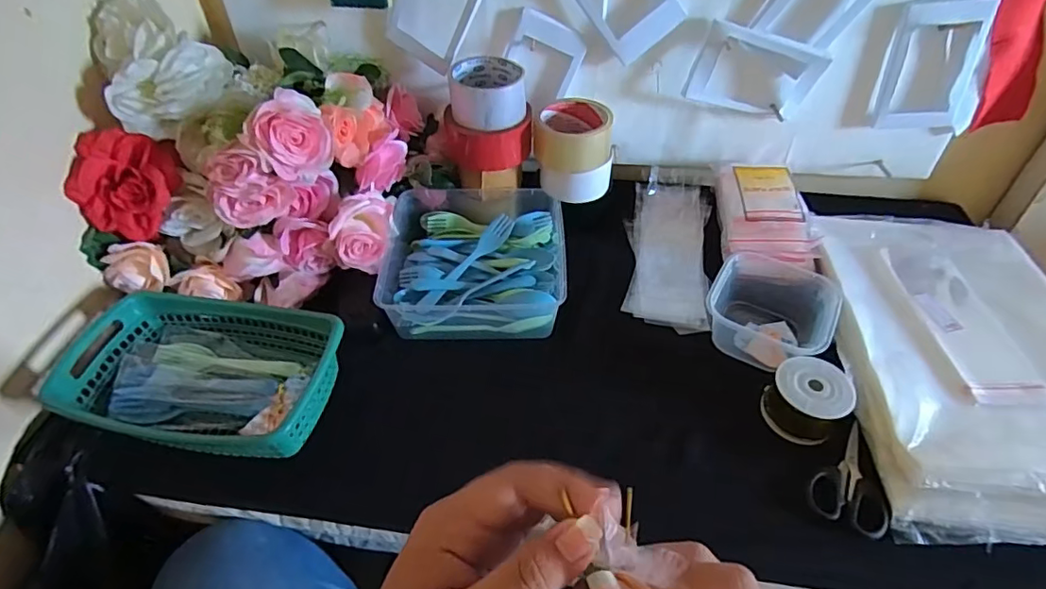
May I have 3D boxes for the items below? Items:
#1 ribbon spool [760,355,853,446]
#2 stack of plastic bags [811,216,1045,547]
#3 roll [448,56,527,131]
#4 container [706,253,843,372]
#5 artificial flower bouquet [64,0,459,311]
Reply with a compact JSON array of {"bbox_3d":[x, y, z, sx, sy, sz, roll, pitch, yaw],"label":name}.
[{"bbox_3d":[0.265,0.099,0.507,0.068,0.051,0.065,0,45,0],"label":"ribbon spool"},{"bbox_3d":[0.448,0.053,0.549,0.242,0.044,0.382,5,46,6],"label":"stack of plastic bags"},{"bbox_3d":[-0.041,-0.234,0.631,0.086,0.050,0.084,-3,45,-3],"label":"roll"},{"bbox_3d":[0.265,0.016,0.581,0.119,0.067,0.128,22,50,21],"label":"container"},{"bbox_3d":[-0.277,-0.164,0.614,0.348,0.235,0.258,0,45,1],"label":"artificial flower bouquet"}]

